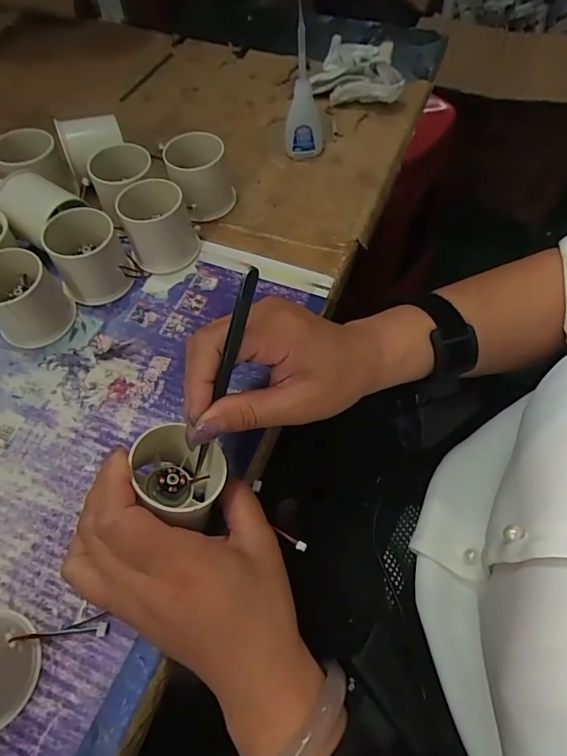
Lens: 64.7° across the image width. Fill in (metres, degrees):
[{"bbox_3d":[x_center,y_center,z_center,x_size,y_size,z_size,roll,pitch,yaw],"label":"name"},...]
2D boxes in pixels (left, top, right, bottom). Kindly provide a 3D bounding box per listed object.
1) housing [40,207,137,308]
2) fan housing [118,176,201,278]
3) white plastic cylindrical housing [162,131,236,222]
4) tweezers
[{"bbox_3d":[-0.151,-0.094,0.347,0.052,0.049,0.054,-26,65,-13],"label":"housing"},{"bbox_3d":[-0.101,-0.124,0.361,0.053,0.048,0.055,-20,63,-10],"label":"fan housing"},{"bbox_3d":[-0.072,-0.175,0.389,0.051,0.050,0.052,0,62,0],"label":"white plastic cylindrical housing"},{"bbox_3d":[-0.032,0.004,0.231,0.004,0.133,0.008,32,37,17],"label":"tweezers"}]

